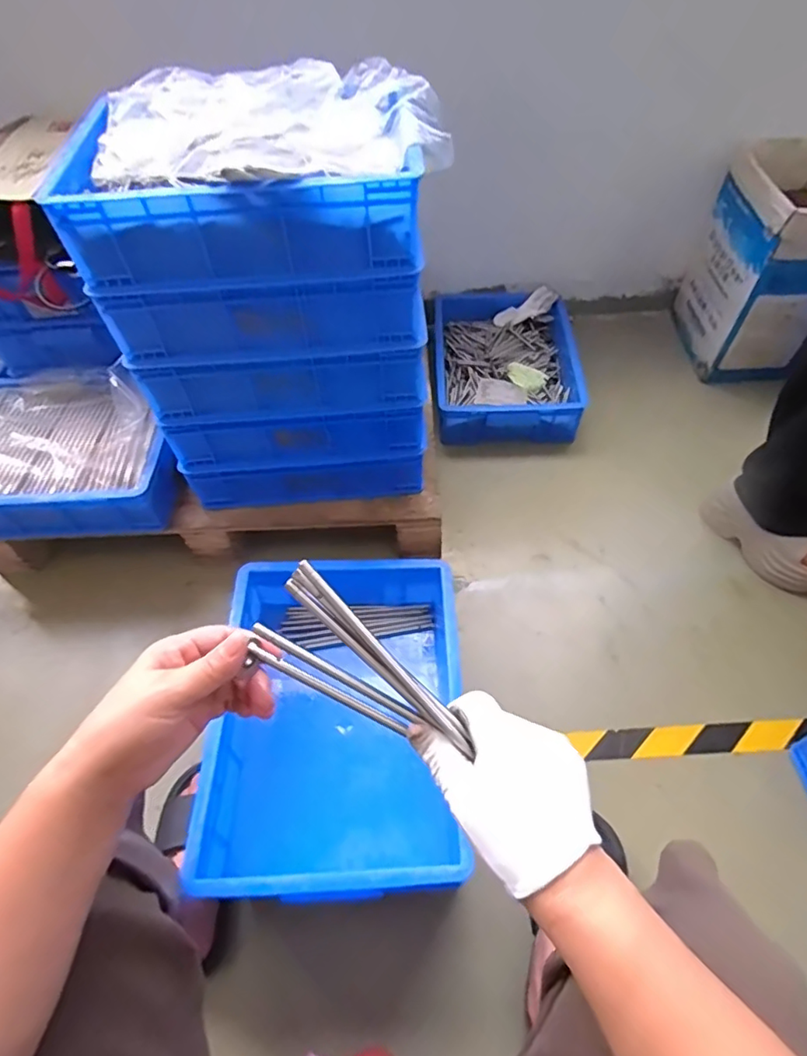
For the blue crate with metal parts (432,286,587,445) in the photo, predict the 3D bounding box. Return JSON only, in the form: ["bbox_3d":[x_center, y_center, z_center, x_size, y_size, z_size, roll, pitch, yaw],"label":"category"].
[{"bbox_3d":[0.230,-0.377,1.310,0.318,0.115,0.400,0,54,3],"label":"blue crate with metal parts"}]

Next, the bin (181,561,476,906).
[{"bbox_3d":[-0.075,0.243,0.750,0.298,0.157,0.415,-2,54,2],"label":"bin"}]

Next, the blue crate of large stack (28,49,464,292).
[{"bbox_3d":[-0.170,-0.432,0.687,0.413,0.142,0.268,-5,54,-1],"label":"blue crate of large stack"}]

